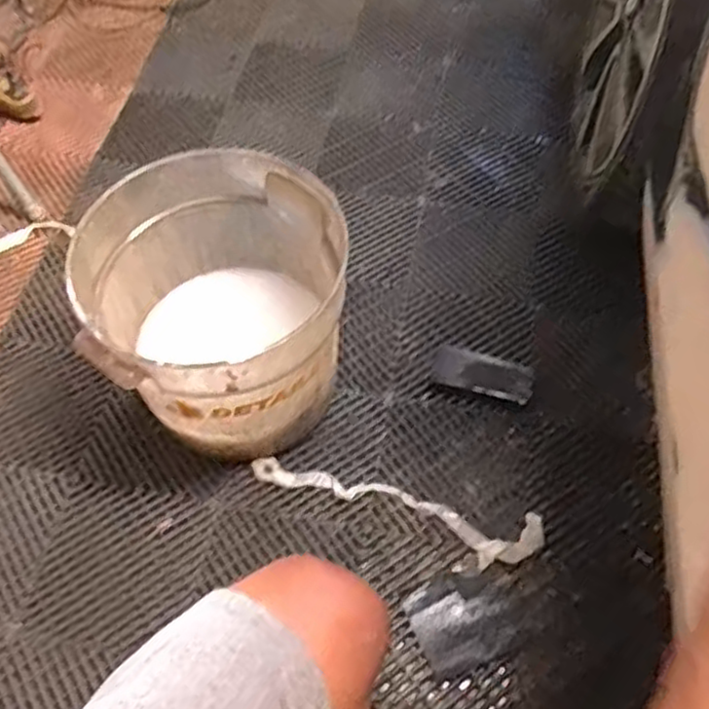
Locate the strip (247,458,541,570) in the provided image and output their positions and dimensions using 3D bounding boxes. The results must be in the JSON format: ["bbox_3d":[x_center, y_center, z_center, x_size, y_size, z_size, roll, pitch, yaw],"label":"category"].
[{"bbox_3d":[0.049,0.210,0.965,0.387,0.010,0.079,11,59,7],"label":"strip"}]

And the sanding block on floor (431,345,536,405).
[{"bbox_3d":[0.190,0.029,1.084,0.145,0.026,0.068,20,60,12],"label":"sanding block on floor"}]

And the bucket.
[{"bbox_3d":[-0.166,-0.055,0.946,0.290,0.269,0.317,0,58,0],"label":"bucket"}]

